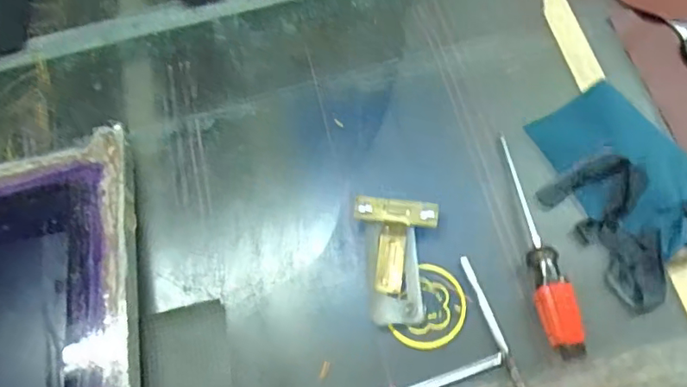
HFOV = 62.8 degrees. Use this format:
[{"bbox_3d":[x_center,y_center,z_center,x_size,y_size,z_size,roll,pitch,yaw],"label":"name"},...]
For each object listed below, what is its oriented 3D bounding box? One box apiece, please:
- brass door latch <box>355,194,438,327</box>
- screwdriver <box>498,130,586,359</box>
[{"bbox_3d":[0.049,0.066,0.554,0.078,0.022,0.122,4,67,8],"label":"brass door latch"},{"bbox_3d":[0.189,0.044,0.547,0.034,0.033,0.224,-9,66,2],"label":"screwdriver"}]

